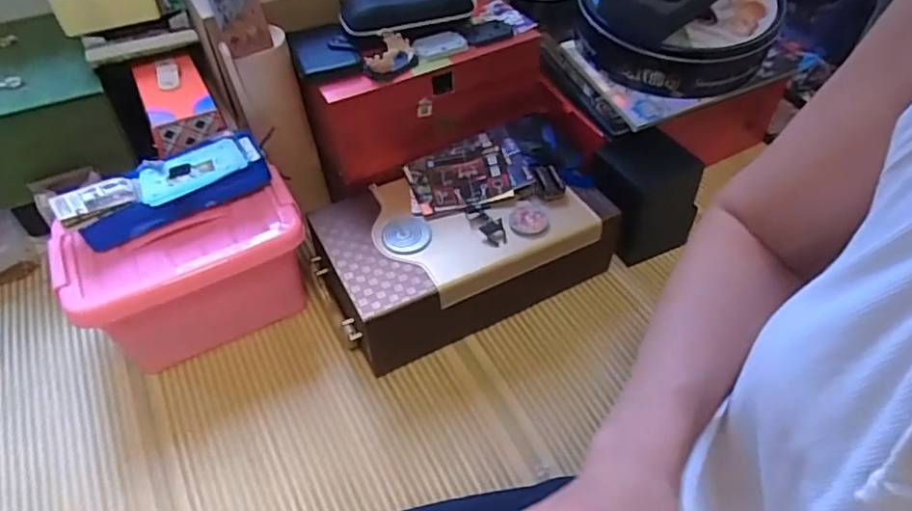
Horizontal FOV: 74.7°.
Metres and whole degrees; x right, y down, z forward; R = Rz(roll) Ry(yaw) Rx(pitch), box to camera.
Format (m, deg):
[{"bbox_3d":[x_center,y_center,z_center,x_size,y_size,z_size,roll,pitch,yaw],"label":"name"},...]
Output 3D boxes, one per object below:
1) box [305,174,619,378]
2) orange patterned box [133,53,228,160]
[{"bbox_3d":[0.009,-0.011,0.776,0.346,0.118,0.215,-22,54,-18],"label":"box"},{"bbox_3d":[-0.359,-0.205,0.772,0.086,0.049,0.155,-21,52,-16],"label":"orange patterned box"}]

